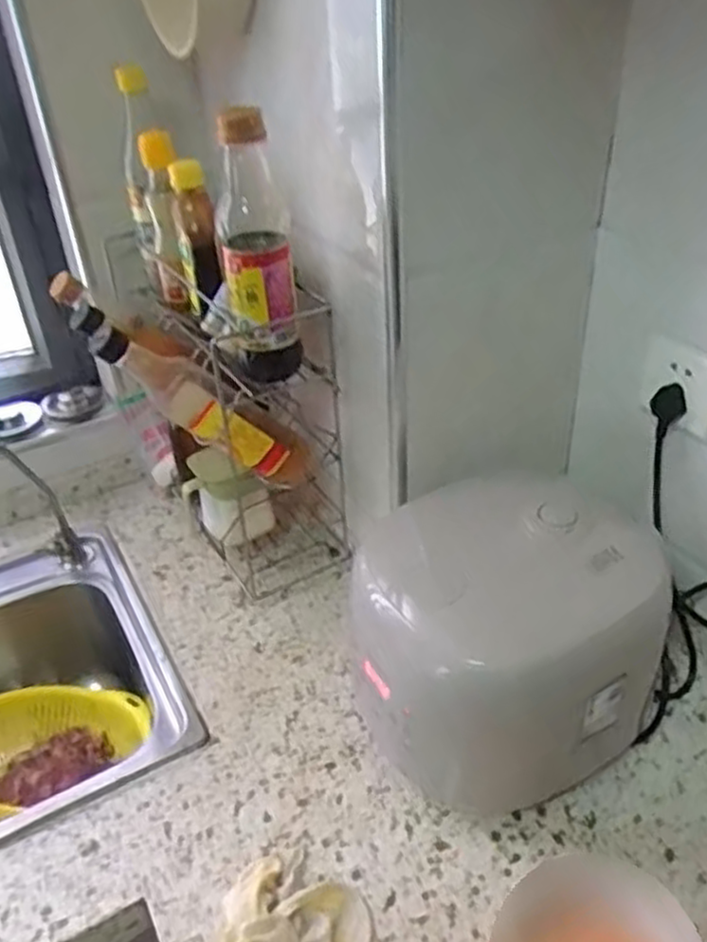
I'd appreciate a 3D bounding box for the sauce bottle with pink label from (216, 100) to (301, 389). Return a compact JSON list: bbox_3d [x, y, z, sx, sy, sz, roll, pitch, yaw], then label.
[{"bbox_3d":[-0.084,-0.186,0.669,0.059,0.242,0.058,-8,36,-6],"label":"sauce bottle with pink label"}]

